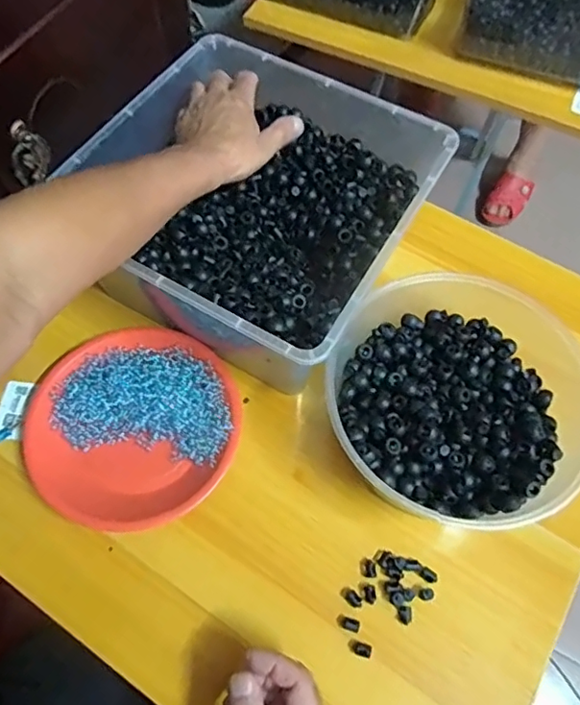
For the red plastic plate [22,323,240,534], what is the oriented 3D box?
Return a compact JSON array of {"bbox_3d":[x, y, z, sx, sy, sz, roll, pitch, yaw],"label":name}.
[{"bbox_3d":[-0.148,0.064,0.508,0.188,0.027,0.191,1,63,-2],"label":"red plastic plate"}]

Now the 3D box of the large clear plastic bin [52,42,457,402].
[{"bbox_3d":[-0.036,-0.143,0.552,0.296,0.134,0.304,28,65,11],"label":"large clear plastic bin"}]

